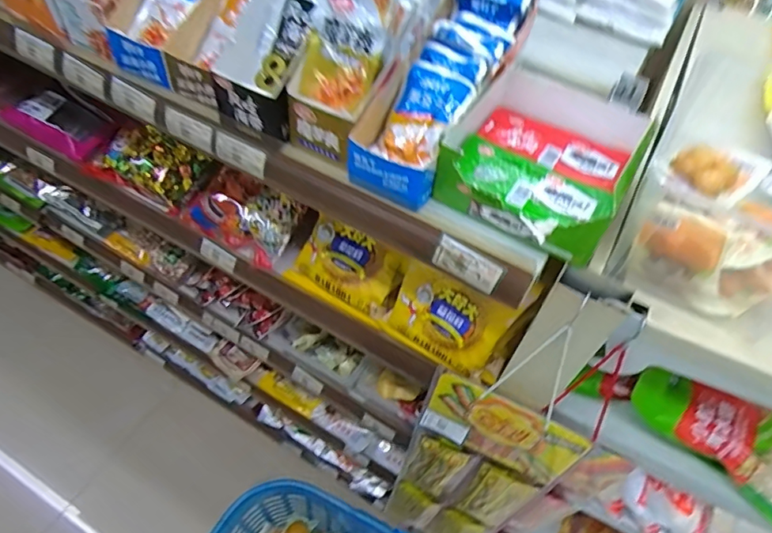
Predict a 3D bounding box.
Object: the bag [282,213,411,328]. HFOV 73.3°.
[{"bbox_3d":[-0.050,0.001,0.661,0.137,0.098,0.045,30,16,17],"label":"bag"}]

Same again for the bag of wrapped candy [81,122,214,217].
[{"bbox_3d":[-0.341,-0.147,0.735,0.169,0.068,0.098,25,56,13],"label":"bag of wrapped candy"}]

